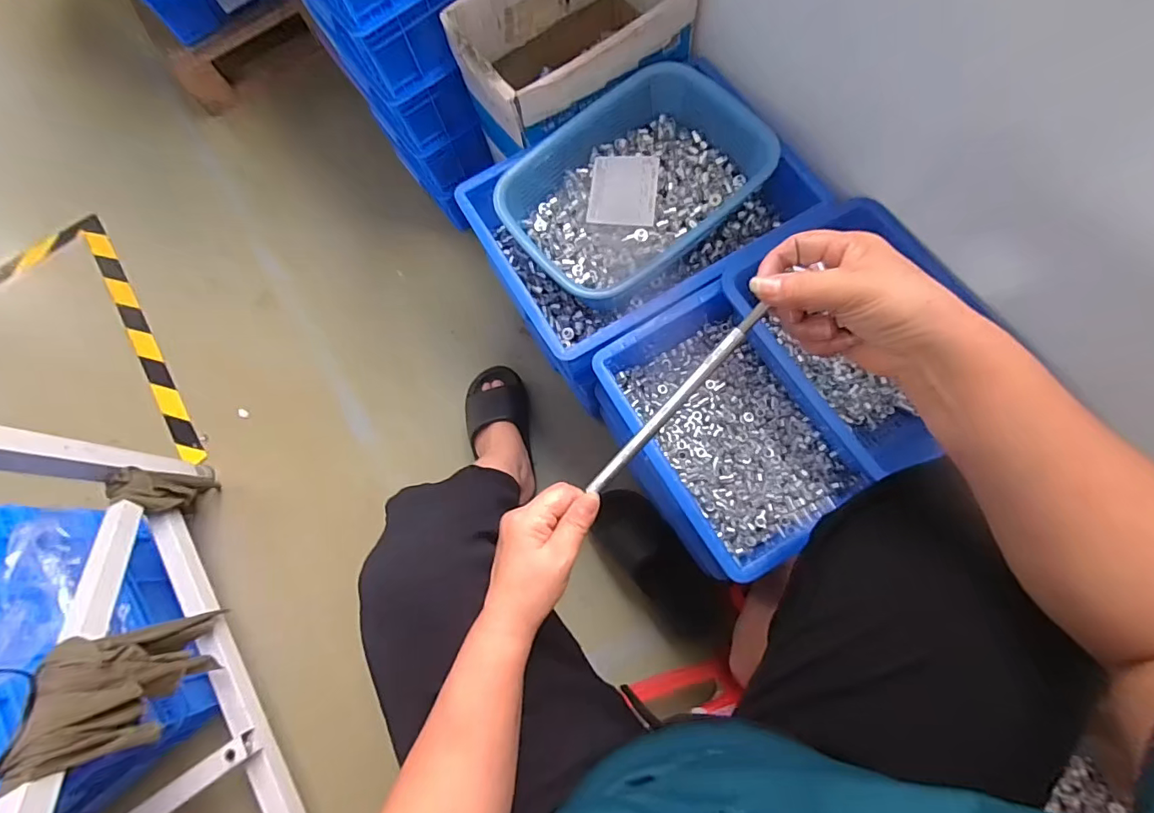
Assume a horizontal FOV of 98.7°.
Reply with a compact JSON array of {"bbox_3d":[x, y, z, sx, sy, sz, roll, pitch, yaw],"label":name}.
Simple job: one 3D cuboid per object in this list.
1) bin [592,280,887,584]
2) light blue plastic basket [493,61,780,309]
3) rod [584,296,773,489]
[{"bbox_3d":[0.179,0.025,0.622,0.216,0.111,0.311,-32,74,-4],"label":"bin"},{"bbox_3d":[0.072,-0.301,0.683,0.342,0.083,0.249,-36,74,-5],"label":"light blue plastic basket"},{"bbox_3d":[0.070,-0.001,0.367,0.010,0.006,0.183,45,110,13],"label":"rod"}]

